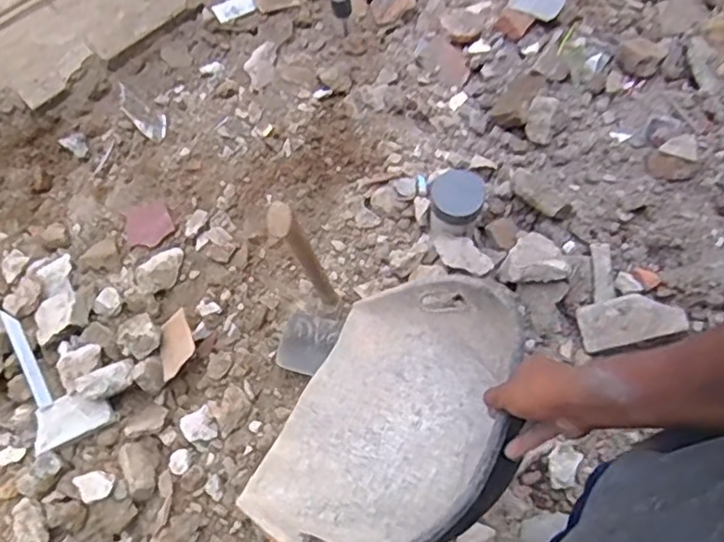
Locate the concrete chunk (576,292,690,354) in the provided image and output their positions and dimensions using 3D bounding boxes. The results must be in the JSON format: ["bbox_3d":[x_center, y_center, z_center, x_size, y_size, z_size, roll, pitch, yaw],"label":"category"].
[{"bbox_3d":[0.591,0.110,1.409,0.215,0.037,0.121,-18,68,18],"label":"concrete chunk"}]

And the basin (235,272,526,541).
[{"bbox_3d":[0.033,0.177,0.811,0.395,0.157,0.382,12,59,42],"label":"basin"}]

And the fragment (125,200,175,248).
[{"bbox_3d":[-0.522,-0.114,1.561,0.111,0.022,0.119,1,70,-2],"label":"fragment"}]

